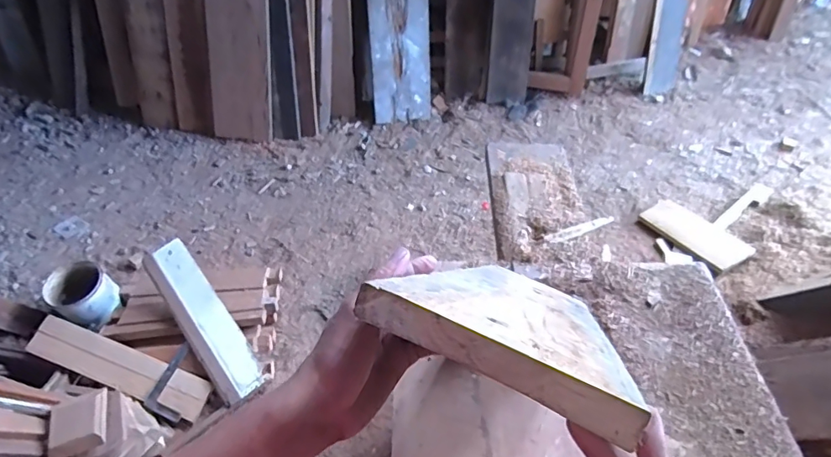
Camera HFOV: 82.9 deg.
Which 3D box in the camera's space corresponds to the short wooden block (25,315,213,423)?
[{"bbox_3d":[-0.899,0.410,1.412,0.525,0.067,0.123,22,52,2],"label":"short wooden block"}]

